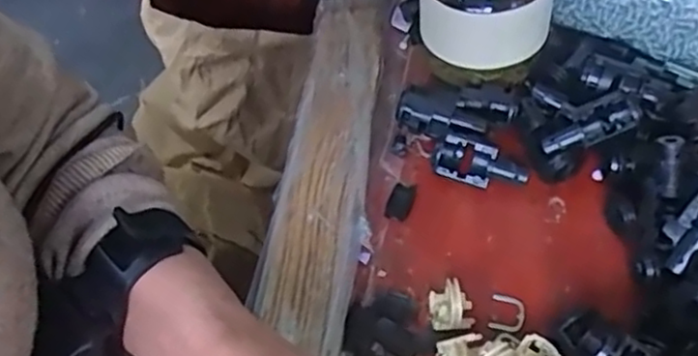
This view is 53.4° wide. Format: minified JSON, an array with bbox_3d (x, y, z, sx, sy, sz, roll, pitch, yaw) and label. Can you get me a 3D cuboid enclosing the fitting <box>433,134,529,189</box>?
[{"bbox_3d":[0.075,-0.008,0.394,0.053,0.014,0.025,16,95,20],"label":"fitting"}]

